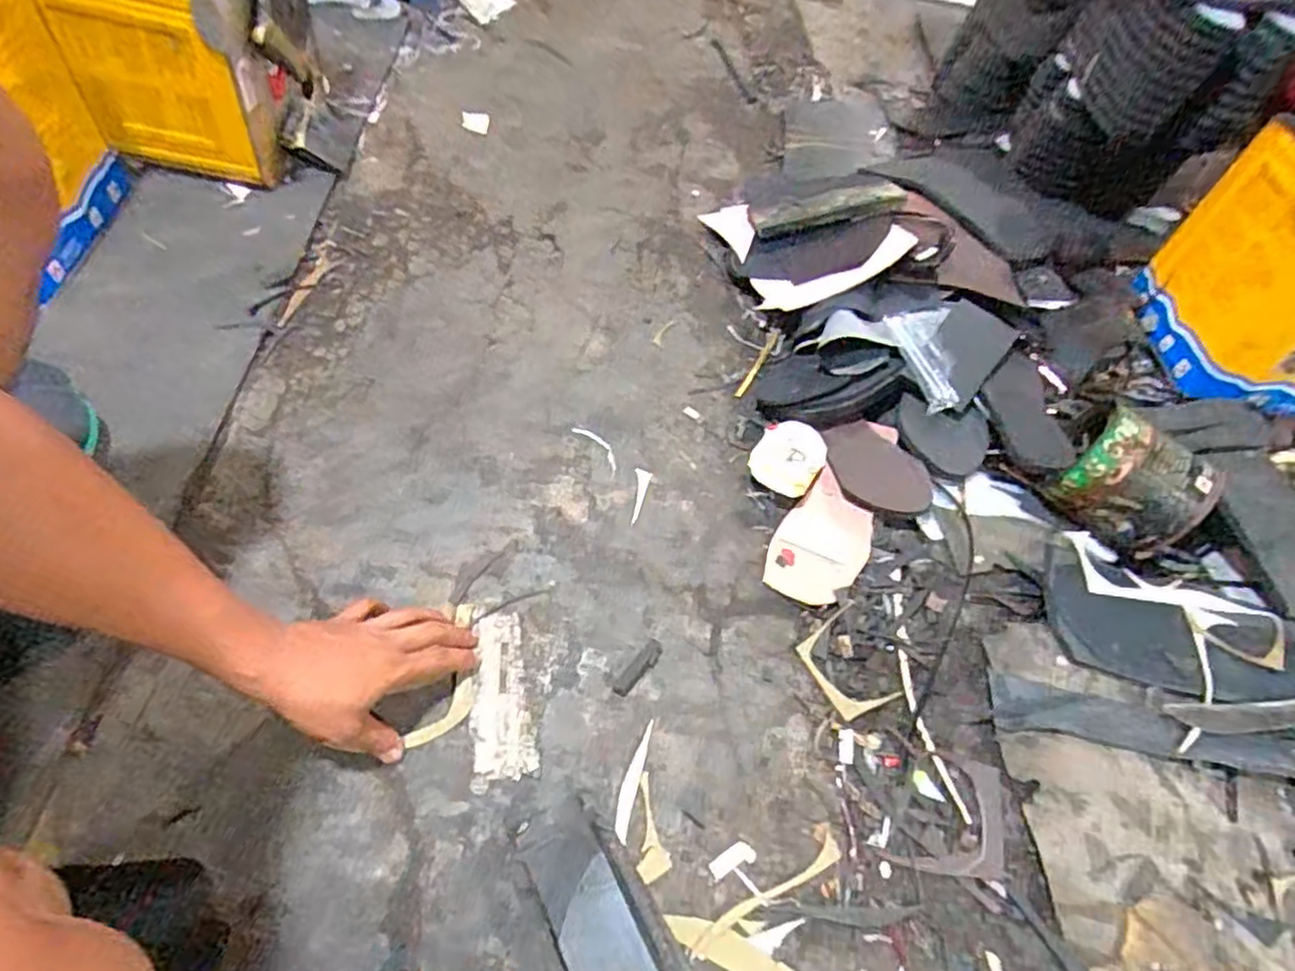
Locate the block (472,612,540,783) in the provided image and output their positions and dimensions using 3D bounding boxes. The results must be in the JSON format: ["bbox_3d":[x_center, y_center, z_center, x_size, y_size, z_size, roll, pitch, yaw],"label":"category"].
[{"bbox_3d":[-0.129,0.179,0.589,0.048,0.010,0.139,-4,58,-14],"label":"block"}]

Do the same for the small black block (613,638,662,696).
[{"bbox_3d":[-0.007,0.165,0.613,0.016,0.004,0.061,32,59,17],"label":"small black block"}]

